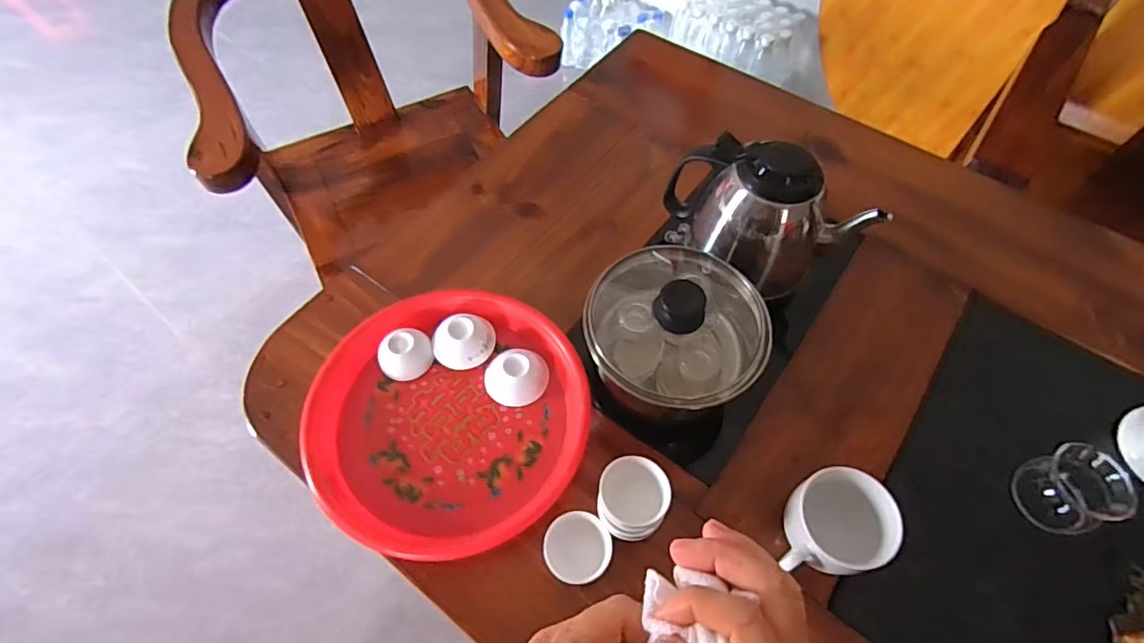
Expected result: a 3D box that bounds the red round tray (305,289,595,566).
[{"bbox_3d":[-0.114,0.083,0.526,0.248,0.038,0.246,0,59,-1],"label":"red round tray"}]

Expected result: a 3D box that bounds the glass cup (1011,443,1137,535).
[{"bbox_3d":[0.432,0.144,0.482,0.059,0.056,0.063,0,59,-1],"label":"glass cup"}]

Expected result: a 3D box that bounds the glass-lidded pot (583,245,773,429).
[{"bbox_3d":[0.097,0.007,0.520,0.158,0.125,0.132,14,59,8],"label":"glass-lidded pot"}]

